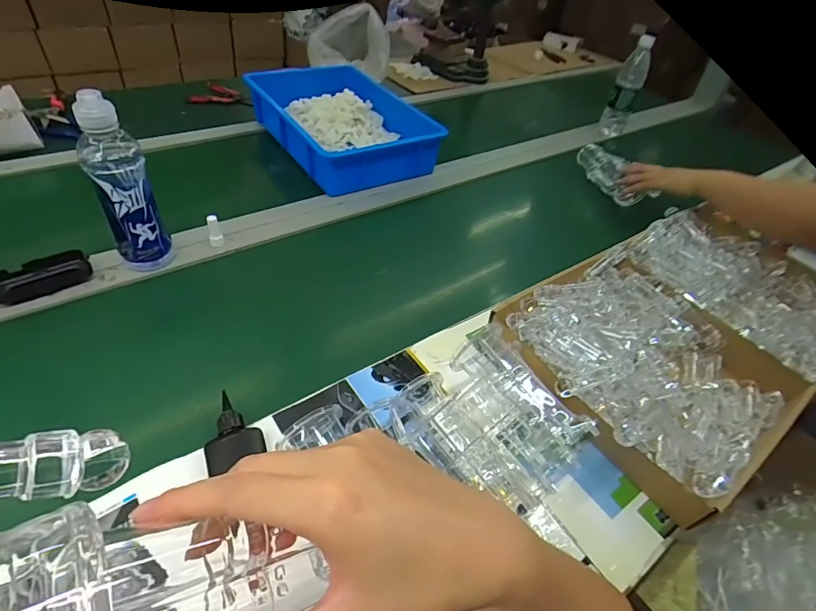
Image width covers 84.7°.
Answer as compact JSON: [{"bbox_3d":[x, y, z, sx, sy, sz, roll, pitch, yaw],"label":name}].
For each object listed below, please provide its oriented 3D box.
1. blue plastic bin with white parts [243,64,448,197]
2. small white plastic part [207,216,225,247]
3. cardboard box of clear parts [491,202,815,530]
[{"bbox_3d":[-0.138,-0.400,0.976,0.290,0.092,0.395,-22,52,-28],"label":"blue plastic bin with white parts"},{"bbox_3d":[-0.296,-0.116,0.686,0.019,0.052,0.016,-11,47,-19],"label":"small white plastic part"},{"bbox_3d":[0.413,0.017,0.637,0.599,0.068,0.314,-24,53,-29],"label":"cardboard box of clear parts"}]

